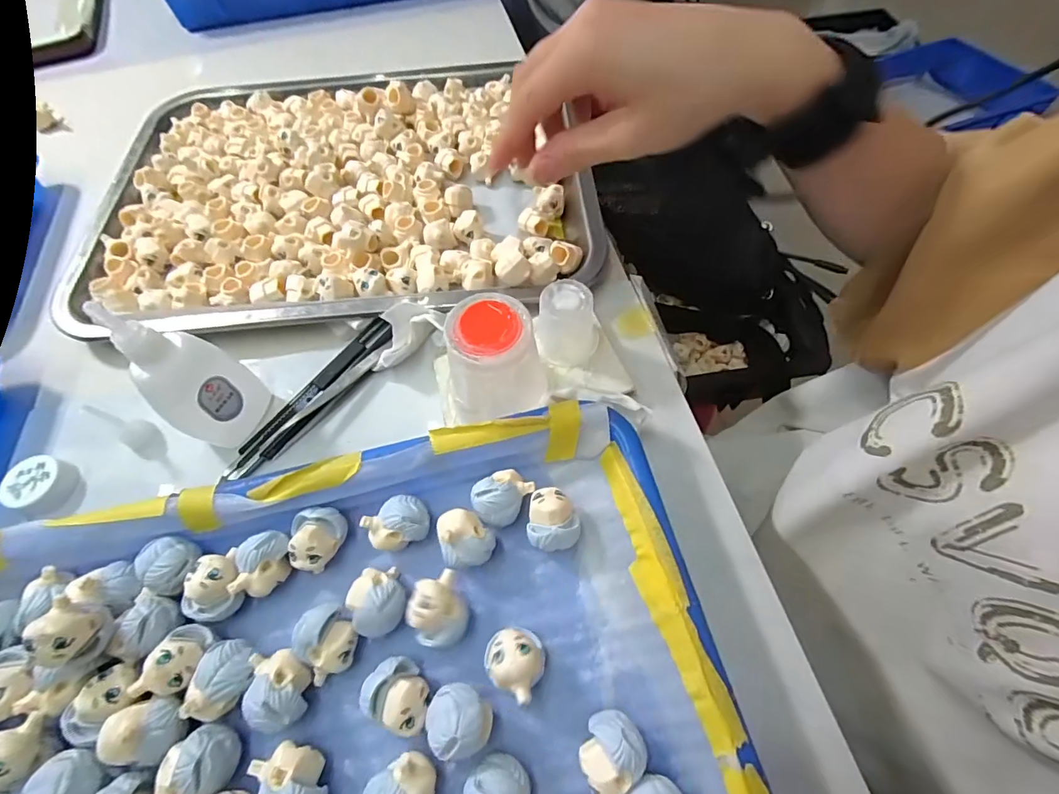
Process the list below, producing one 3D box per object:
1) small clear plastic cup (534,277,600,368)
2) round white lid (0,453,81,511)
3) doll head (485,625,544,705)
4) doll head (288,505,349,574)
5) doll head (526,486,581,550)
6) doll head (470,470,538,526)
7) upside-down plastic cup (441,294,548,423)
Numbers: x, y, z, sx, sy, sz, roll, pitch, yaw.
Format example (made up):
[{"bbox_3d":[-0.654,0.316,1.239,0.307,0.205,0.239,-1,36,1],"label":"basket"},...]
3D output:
[{"bbox_3d":[0.023,-0.042,0.264,0.033,0.042,0.040,7,63,6],"label":"small clear plastic cup"},{"bbox_3d":[-0.260,0.047,0.249,0.030,0.013,0.028,-1,63,2],"label":"round white lid"},{"bbox_3d":[-0.006,0.107,0.191,0.023,0.028,0.022,-1,63,2],"label":"doll head"},{"bbox_3d":[-0.098,0.067,0.220,0.019,0.020,0.028,11,64,8],"label":"doll head"},{"bbox_3d":[0.010,0.057,0.220,0.023,0.022,0.028,-9,63,-3],"label":"doll head"},{"bbox_3d":[-0.013,0.048,0.225,0.023,0.022,0.027,39,71,19],"label":"doll head"},{"bbox_3d":[-0.019,-0.015,0.231,0.048,0.062,0.042,-8,63,-2],"label":"upside-down plastic cup"}]

